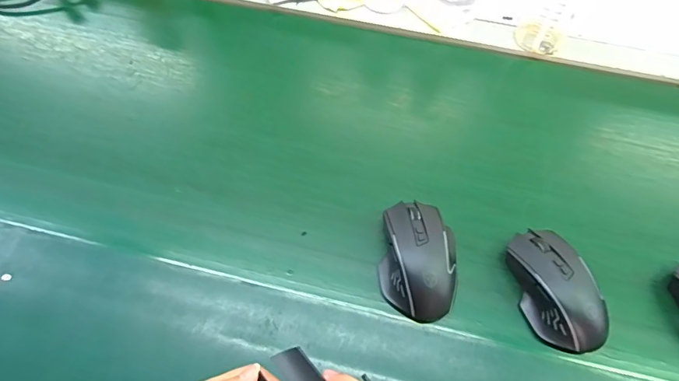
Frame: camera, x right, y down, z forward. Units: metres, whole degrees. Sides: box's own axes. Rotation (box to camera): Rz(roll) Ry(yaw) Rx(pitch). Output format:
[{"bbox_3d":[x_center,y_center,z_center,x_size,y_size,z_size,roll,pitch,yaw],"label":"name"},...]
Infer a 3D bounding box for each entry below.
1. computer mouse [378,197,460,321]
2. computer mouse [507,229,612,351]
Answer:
[{"bbox_3d":[0.077,0.064,0.426,0.075,0.037,0.116,4,60,0],"label":"computer mouse"},{"bbox_3d":[0.207,0.091,0.412,0.068,0.036,0.118,-17,61,-11],"label":"computer mouse"}]

